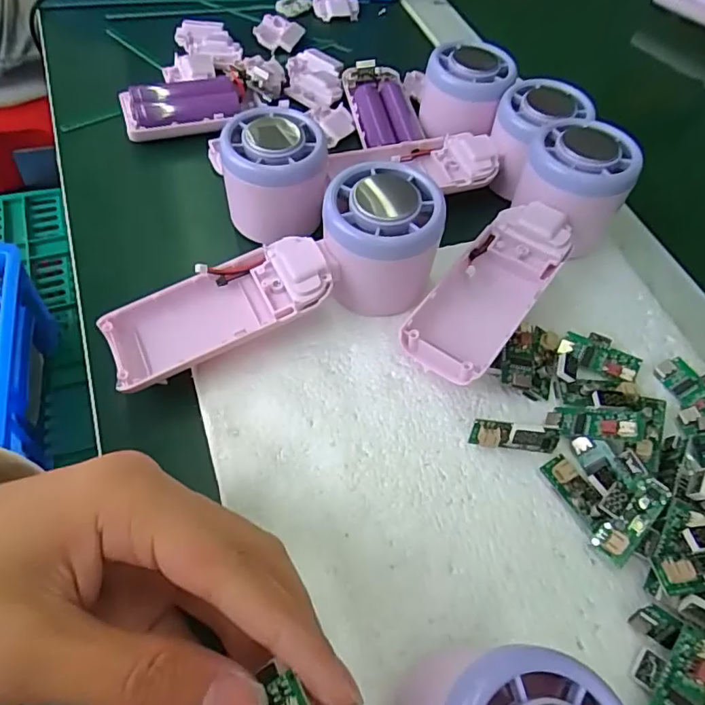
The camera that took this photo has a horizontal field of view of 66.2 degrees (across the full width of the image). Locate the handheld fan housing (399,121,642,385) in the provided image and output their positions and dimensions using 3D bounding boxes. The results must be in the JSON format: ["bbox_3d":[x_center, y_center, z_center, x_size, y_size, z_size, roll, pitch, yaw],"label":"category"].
[{"bbox_3d":[0.088,-0.053,0.273,0.056,0.055,0.162,31,61,16],"label":"handheld fan housing"}]

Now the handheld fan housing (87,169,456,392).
[{"bbox_3d":[-0.034,-0.031,0.262,0.167,0.056,0.058,-24,60,-1],"label":"handheld fan housing"}]

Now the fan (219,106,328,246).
[{"bbox_3d":[-0.043,-0.100,0.300,0.055,0.049,0.050,-5,57,-6],"label":"fan"}]

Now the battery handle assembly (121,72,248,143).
[{"bbox_3d":[-0.111,-0.162,0.360,0.080,0.022,0.041,-12,58,-10],"label":"battery handle assembly"}]

